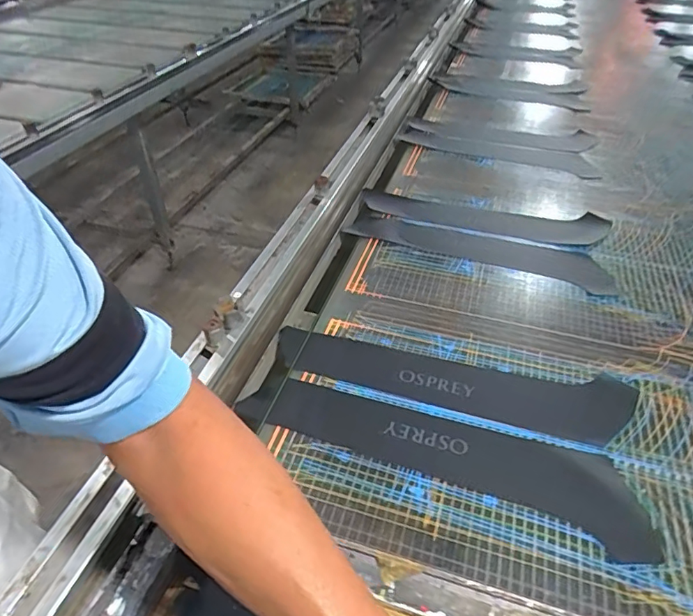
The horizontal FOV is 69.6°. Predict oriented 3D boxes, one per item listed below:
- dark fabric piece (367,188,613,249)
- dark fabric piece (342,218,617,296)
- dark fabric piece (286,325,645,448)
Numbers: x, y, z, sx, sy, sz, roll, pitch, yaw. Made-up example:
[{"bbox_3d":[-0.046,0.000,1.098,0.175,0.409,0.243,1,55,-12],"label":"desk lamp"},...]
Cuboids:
[{"bbox_3d":[0.249,-0.165,0.906,0.437,0.019,0.111,7,42,8],"label":"dark fabric piece"},{"bbox_3d":[0.218,-0.105,0.843,0.432,0.008,0.095,17,44,18],"label":"dark fabric piece"},{"bbox_3d":[0.121,0.093,0.614,0.436,0.004,0.101,8,42,9],"label":"dark fabric piece"}]

